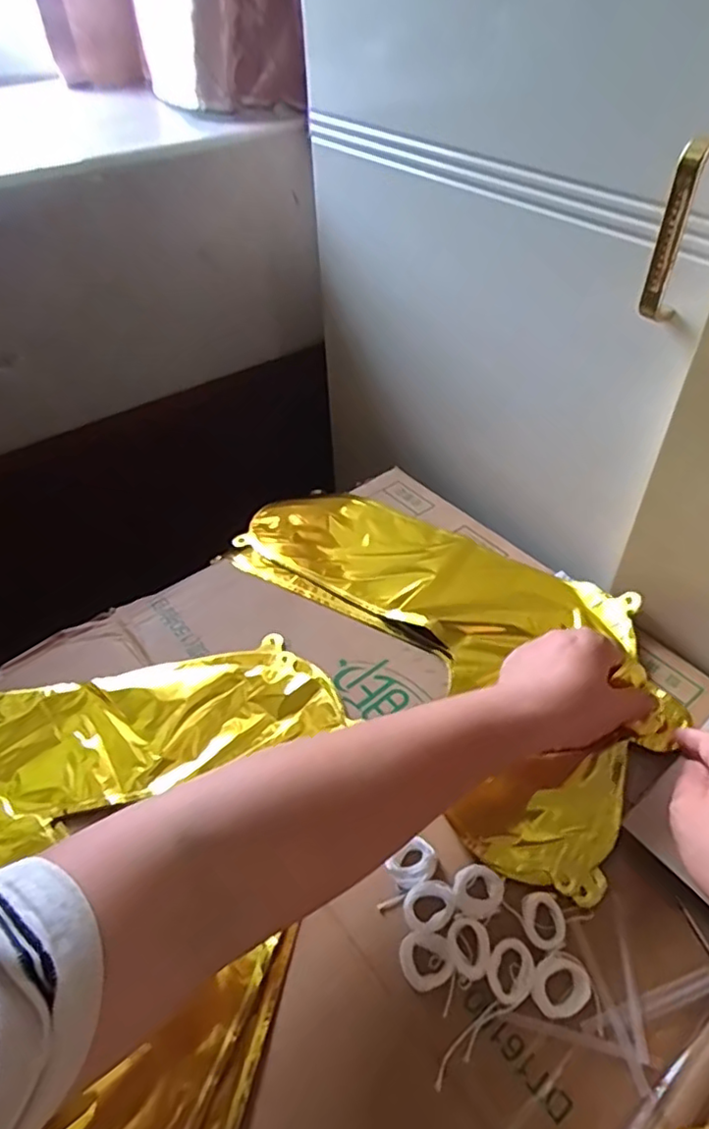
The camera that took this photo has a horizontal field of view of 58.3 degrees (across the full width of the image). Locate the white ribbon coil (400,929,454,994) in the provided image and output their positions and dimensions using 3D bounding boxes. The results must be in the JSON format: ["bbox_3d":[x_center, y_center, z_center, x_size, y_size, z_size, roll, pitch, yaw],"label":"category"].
[{"bbox_3d":[0.038,0.214,0.346,0.026,0.005,0.028,-1,44,1],"label":"white ribbon coil"}]

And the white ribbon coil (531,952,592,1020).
[{"bbox_3d":[0.109,0.221,0.335,0.031,0.005,0.026,-28,50,-23],"label":"white ribbon coil"}]

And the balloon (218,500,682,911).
[{"bbox_3d":[0.079,0.040,0.524,0.213,0.031,0.415,-25,48,-23],"label":"balloon"}]

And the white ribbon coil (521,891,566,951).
[{"bbox_3d":[0.106,0.199,0.356,0.024,0.004,0.029,-10,45,-7],"label":"white ribbon coil"}]

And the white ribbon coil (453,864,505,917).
[{"bbox_3d":[0.071,0.188,0.367,0.027,0.004,0.030,24,50,25],"label":"white ribbon coil"}]

